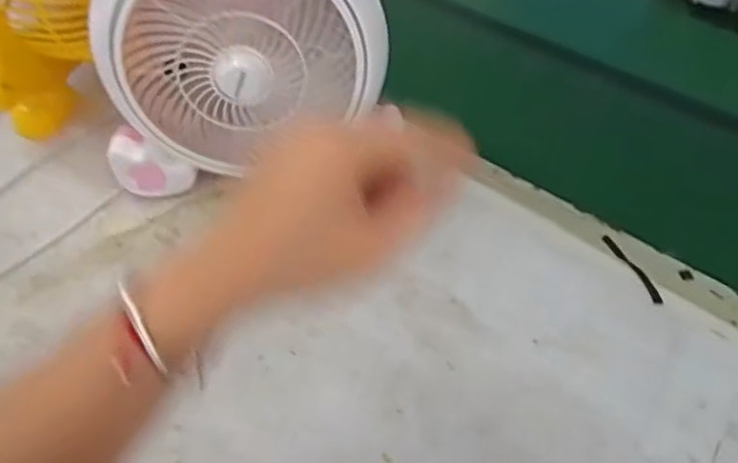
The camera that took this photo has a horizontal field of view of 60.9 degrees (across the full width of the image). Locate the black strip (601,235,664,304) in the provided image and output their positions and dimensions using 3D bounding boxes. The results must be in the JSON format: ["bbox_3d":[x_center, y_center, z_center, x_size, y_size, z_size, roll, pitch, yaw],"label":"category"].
[{"bbox_3d":[0.208,0.029,0.497,0.009,0.009,0.075,-14,51,-10],"label":"black strip"}]

